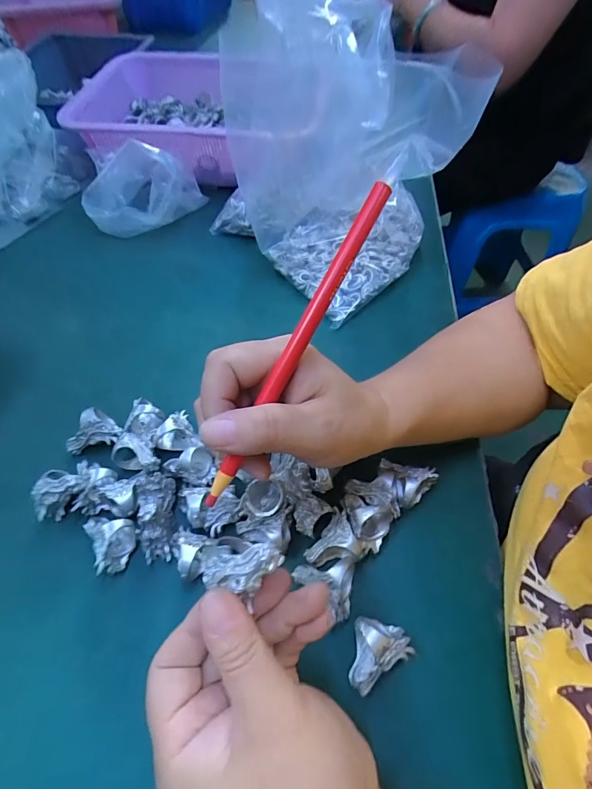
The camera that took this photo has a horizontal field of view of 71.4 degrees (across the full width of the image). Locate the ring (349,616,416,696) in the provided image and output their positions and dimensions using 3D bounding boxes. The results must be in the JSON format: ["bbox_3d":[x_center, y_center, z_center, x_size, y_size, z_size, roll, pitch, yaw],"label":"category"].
[{"bbox_3d":[0.044,0.143,0.235,0.040,0.028,0.029,-28,61,-17],"label":"ring"}]

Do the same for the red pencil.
[{"bbox_3d":[0.000,-0.021,0.194,0.009,0.007,0.166,31,95,20],"label":"red pencil"}]

